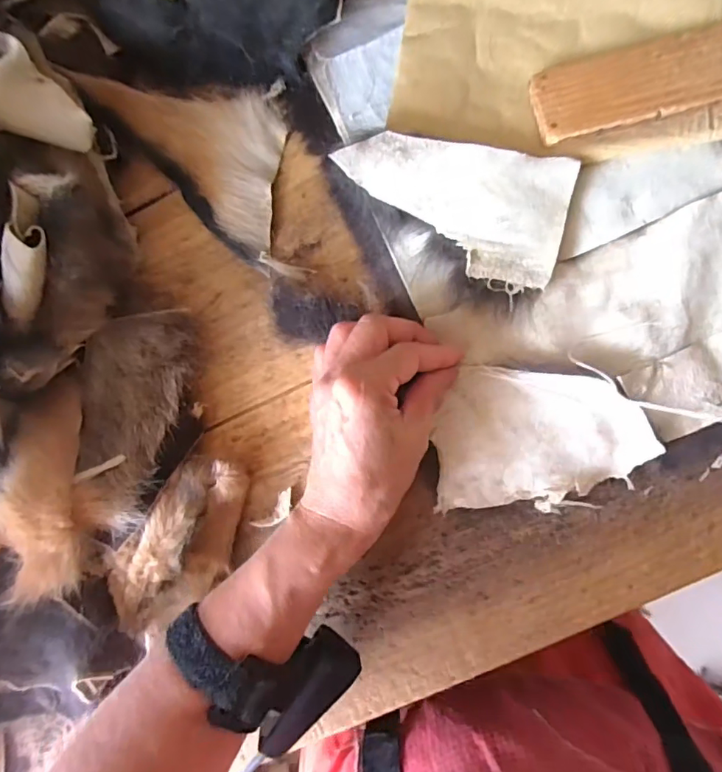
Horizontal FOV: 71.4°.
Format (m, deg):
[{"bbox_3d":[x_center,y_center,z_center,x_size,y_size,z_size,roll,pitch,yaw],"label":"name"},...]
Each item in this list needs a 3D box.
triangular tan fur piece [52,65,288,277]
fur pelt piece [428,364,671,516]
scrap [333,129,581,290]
[{"bbox_3d":[-0.102,-0.171,0.344,0.088,0.033,0.167,-44,84,6],"label":"triangular tan fur piece"},{"bbox_3d":[0.110,0.033,0.308,0.121,0.016,0.087,0,90,9],"label":"fur pelt piece"},{"bbox_3d":[0.056,-0.112,0.310,0.137,0.028,0.078,14,92,9],"label":"scrap"}]

